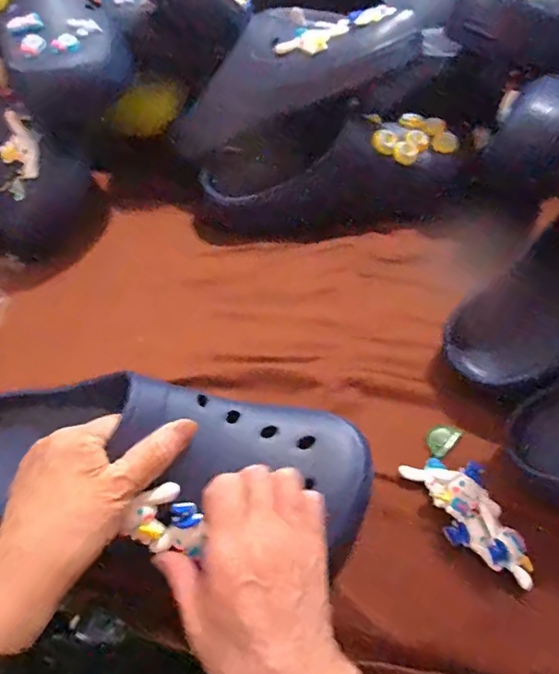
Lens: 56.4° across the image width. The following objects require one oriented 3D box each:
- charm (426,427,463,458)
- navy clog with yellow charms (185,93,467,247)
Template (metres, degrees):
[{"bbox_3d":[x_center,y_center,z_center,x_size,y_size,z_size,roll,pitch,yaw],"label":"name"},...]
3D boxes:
[{"bbox_3d":[0.128,0.080,0.411,0.019,0.005,0.026,40,87,19],"label":"charm"},{"bbox_3d":[0.053,-0.168,0.534,0.274,0.098,0.092,-2,57,-2],"label":"navy clog with yellow charms"}]

